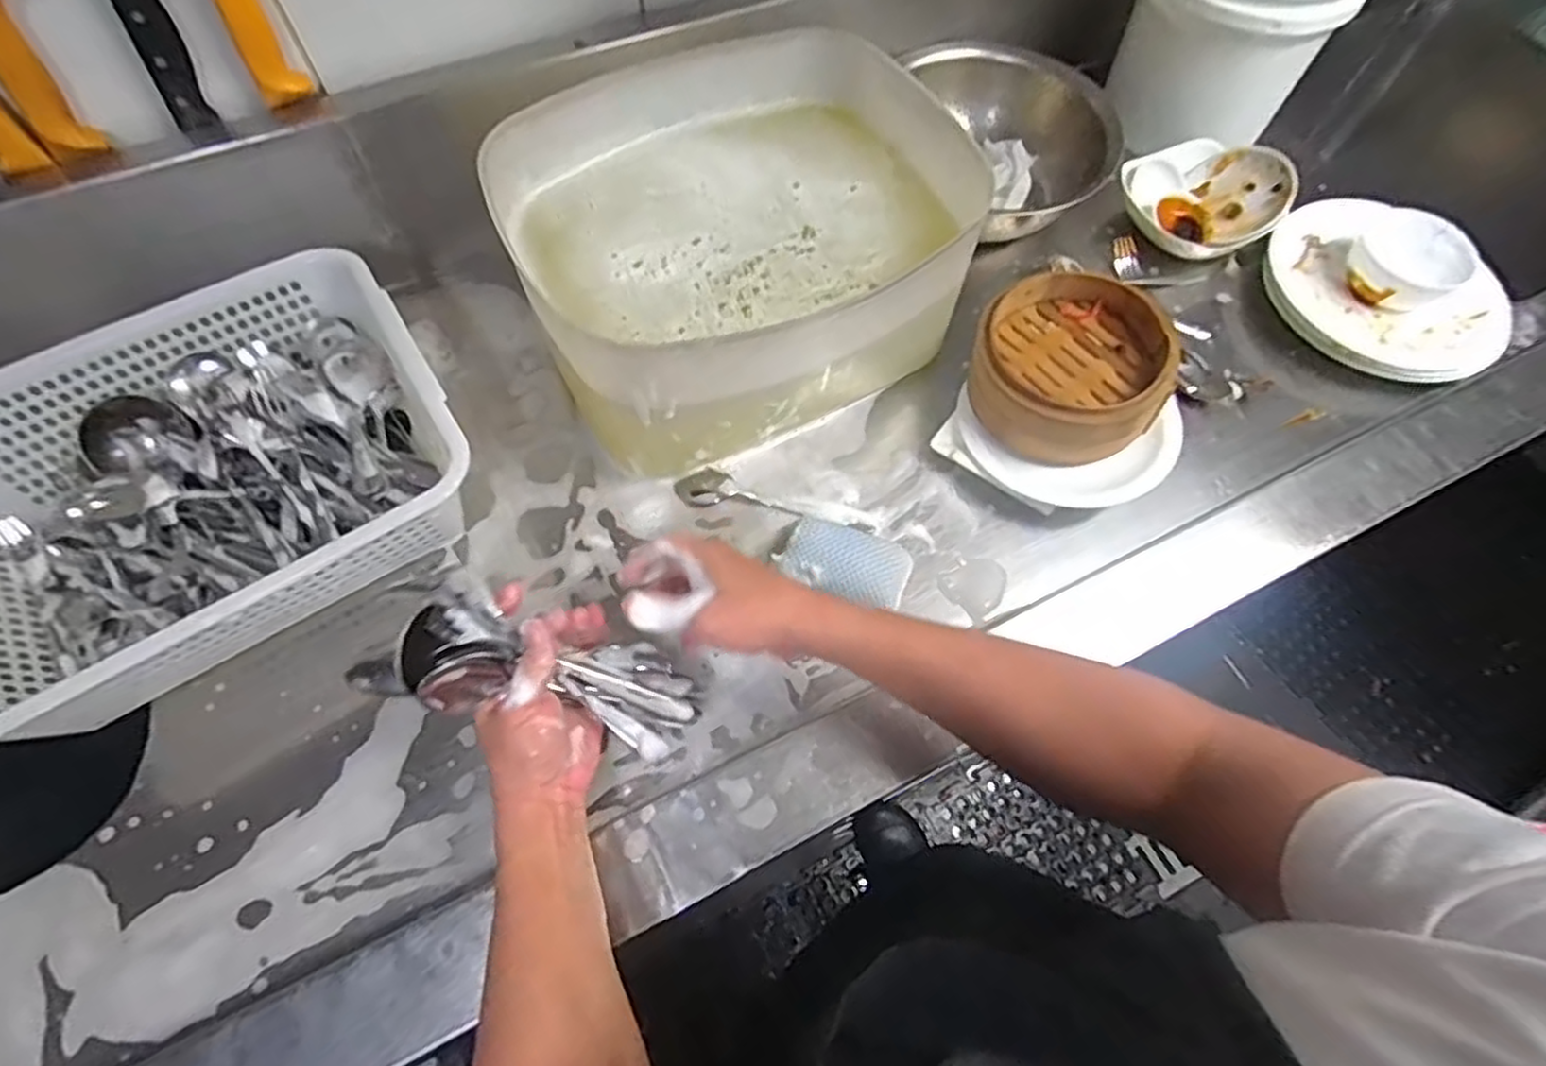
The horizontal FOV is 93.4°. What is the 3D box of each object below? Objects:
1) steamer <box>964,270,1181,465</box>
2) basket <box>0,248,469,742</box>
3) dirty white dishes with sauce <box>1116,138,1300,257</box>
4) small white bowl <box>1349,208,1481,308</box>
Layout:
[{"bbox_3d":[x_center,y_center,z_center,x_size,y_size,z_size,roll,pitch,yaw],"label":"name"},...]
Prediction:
[{"bbox_3d":[0.257,-0.147,0.637,0.157,0.068,0.159,1,64,-2],"label":"steamer"},{"bbox_3d":[-0.469,-0.046,0.589,0.389,0.117,0.311,-32,69,-16],"label":"basket"},{"bbox_3d":[0.466,-0.365,0.789,0.140,0.062,0.153,1,64,-2],"label":"dirty white dishes with sauce"},{"bbox_3d":[0.637,-0.271,0.737,0.102,0.058,0.100,1,64,-2],"label":"small white bowl"}]

